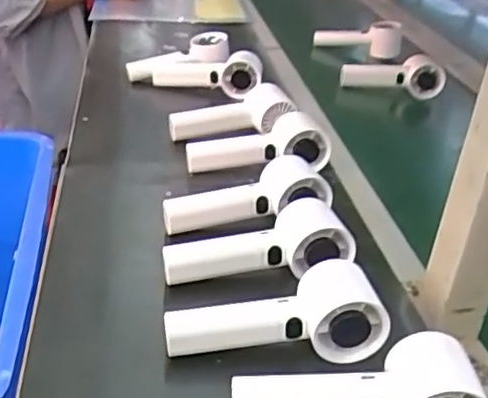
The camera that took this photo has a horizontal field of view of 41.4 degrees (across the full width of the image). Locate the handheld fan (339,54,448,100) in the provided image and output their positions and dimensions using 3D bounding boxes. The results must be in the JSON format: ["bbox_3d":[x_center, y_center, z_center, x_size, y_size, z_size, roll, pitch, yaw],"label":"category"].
[{"bbox_3d":[0.232,-0.195,1.020,0.163,0.058,0.046,8,29,-1],"label":"handheld fan"}]

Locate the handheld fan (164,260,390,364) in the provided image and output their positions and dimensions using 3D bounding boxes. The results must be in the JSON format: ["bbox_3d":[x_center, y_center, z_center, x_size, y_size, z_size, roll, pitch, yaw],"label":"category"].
[{"bbox_3d":[0.021,0.086,0.469,0.155,0.059,0.056,-1,30,-10],"label":"handheld fan"}]

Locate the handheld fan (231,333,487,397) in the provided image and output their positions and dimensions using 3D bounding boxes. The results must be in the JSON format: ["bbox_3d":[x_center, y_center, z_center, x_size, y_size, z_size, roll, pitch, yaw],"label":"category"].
[{"bbox_3d":[0.069,0.127,0.406,0.152,0.055,0.059,0,30,-9],"label":"handheld fan"}]

